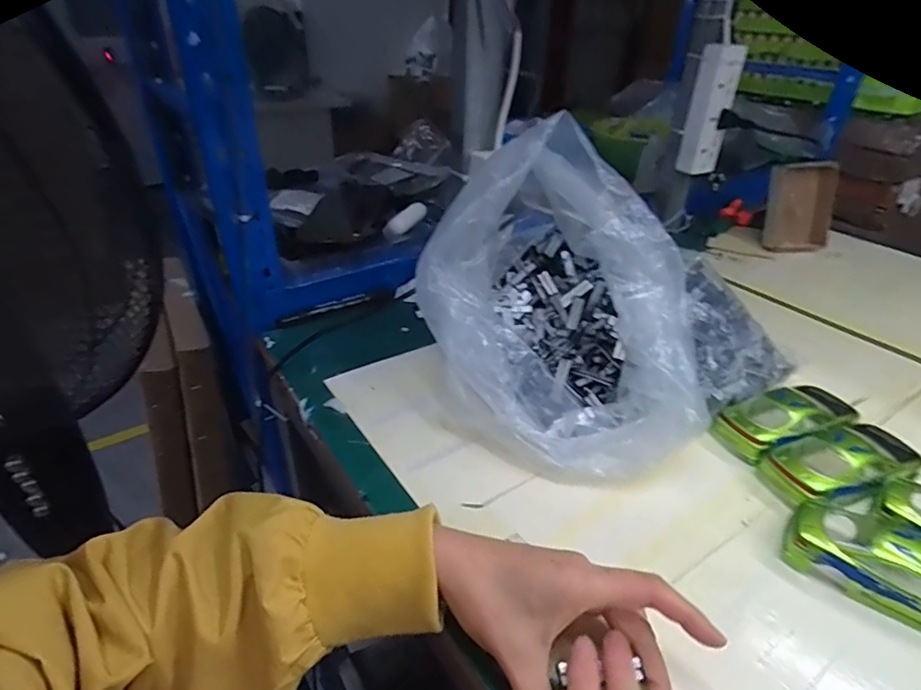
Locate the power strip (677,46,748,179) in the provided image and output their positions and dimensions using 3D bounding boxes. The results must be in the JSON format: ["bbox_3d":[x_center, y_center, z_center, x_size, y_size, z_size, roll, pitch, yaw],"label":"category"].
[{"bbox_3d":[0.331,-0.311,0.718,0.047,0.155,0.037,20,37,26],"label":"power strip"}]

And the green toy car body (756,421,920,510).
[{"bbox_3d":[0.283,0.086,0.403,0.118,0.034,0.053,-9,34,-16],"label":"green toy car body"}]

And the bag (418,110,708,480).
[{"bbox_3d":[0.101,-0.046,0.447,0.216,0.198,0.237,17,36,22],"label":"bag"}]

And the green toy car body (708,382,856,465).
[{"bbox_3d":[0.274,0.060,0.450,0.127,0.033,0.056,-11,35,-19],"label":"green toy car body"}]

